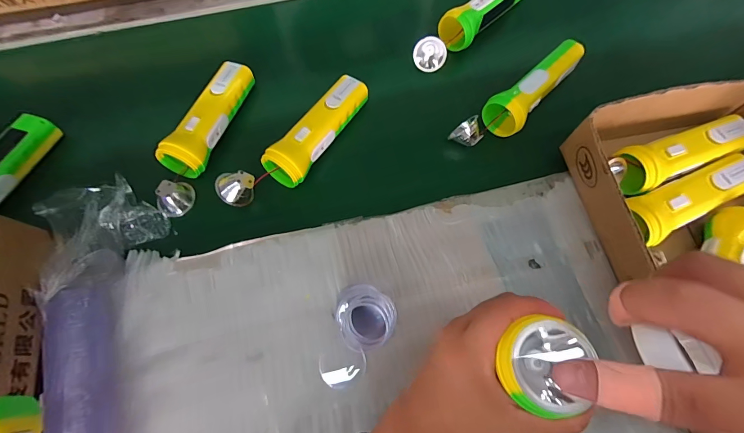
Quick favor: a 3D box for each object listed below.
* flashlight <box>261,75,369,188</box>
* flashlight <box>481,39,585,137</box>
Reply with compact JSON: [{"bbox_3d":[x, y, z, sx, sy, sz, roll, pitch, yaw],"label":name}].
[{"bbox_3d":[-0.063,-0.109,0.411,0.046,0.046,0.160,32,72,12],"label":"flashlight"},{"bbox_3d":[0.208,-0.172,0.432,0.051,0.047,0.157,39,73,15],"label":"flashlight"}]

